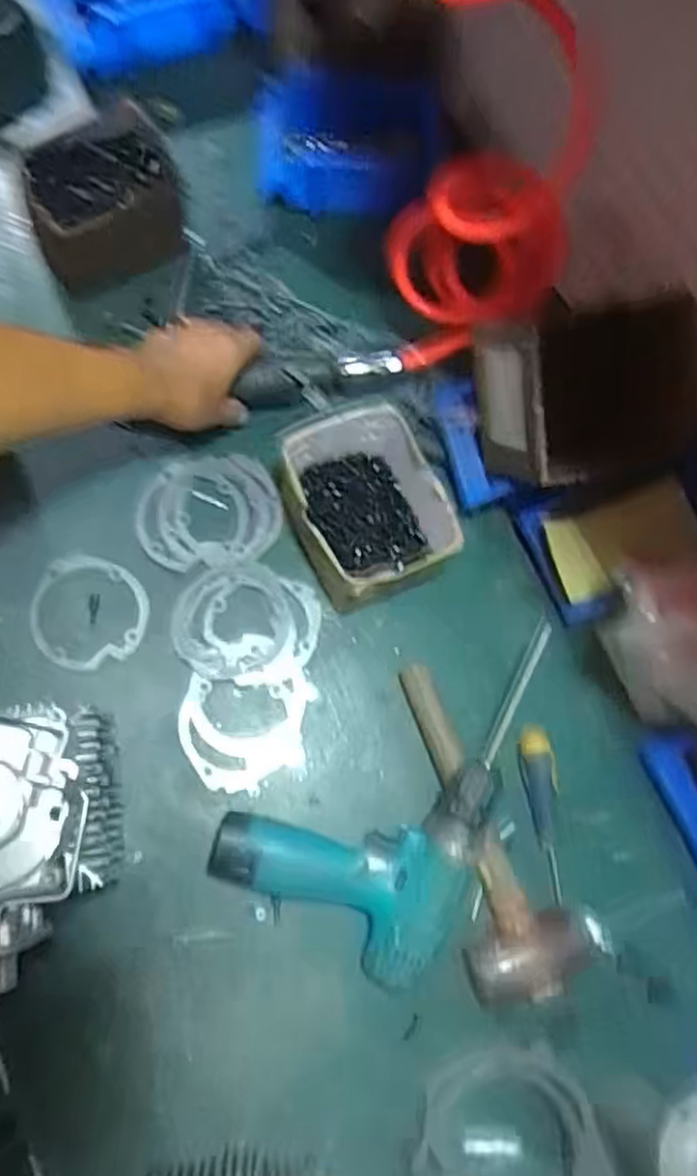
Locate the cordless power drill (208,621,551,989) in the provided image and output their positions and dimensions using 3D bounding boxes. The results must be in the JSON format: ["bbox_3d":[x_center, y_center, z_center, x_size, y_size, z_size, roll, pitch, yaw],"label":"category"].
[{"bbox_3d":[0.022,0.151,0.629,0.200,0.060,0.295,21,72,-1],"label":"cordless power drill"}]

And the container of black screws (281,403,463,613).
[{"bbox_3d":[0.016,-0.070,0.665,0.121,0.090,0.150,-21,78,-13],"label":"container of black screws"}]

